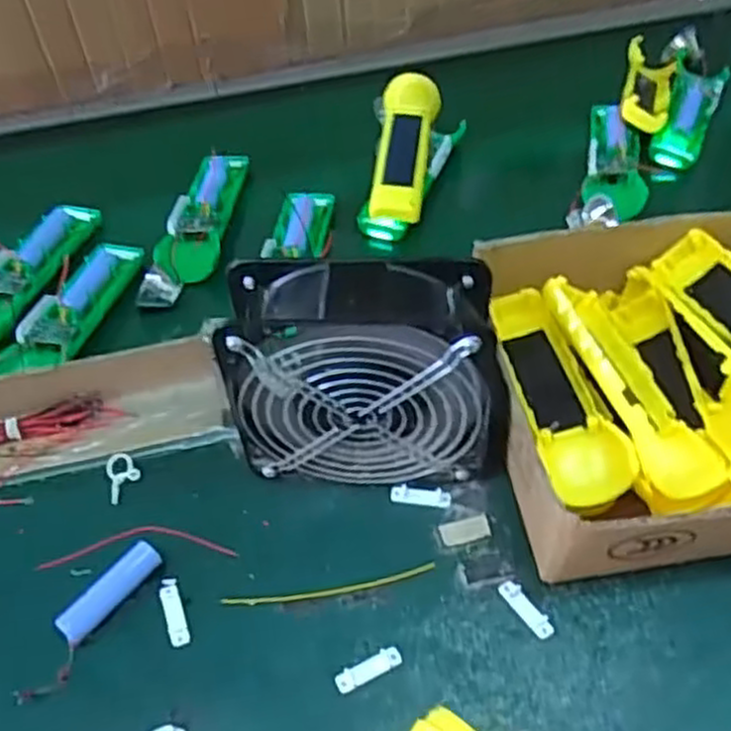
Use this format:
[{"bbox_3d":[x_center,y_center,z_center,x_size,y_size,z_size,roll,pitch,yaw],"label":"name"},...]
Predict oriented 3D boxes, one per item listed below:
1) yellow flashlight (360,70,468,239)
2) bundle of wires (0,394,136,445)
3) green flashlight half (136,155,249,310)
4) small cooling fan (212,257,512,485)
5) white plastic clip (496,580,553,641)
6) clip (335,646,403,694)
[{"bbox_3d":[0.039,-0.194,0.706,0.085,0.062,0.170,6,50,10],"label":"yellow flashlight"},{"bbox_3d":[-0.253,0.049,0.531,0.170,0.019,0.021,-13,49,-6],"label":"bundle of wires"},{"bbox_3d":[-0.144,-0.126,0.671,0.049,0.024,0.196,2,49,6],"label":"green flashlight half"},{"bbox_3d":[0.002,0.009,0.461,0.158,0.147,0.065,-1,50,4],"label":"small cooling fan"},{"bbox_3d":[0.092,0.138,0.441,0.012,0.004,0.037,-30,53,-20],"label":"white plastic clip"},{"bbox_3d":[0.002,0.166,0.424,0.038,0.005,0.012,-24,52,-16],"label":"clip"}]

